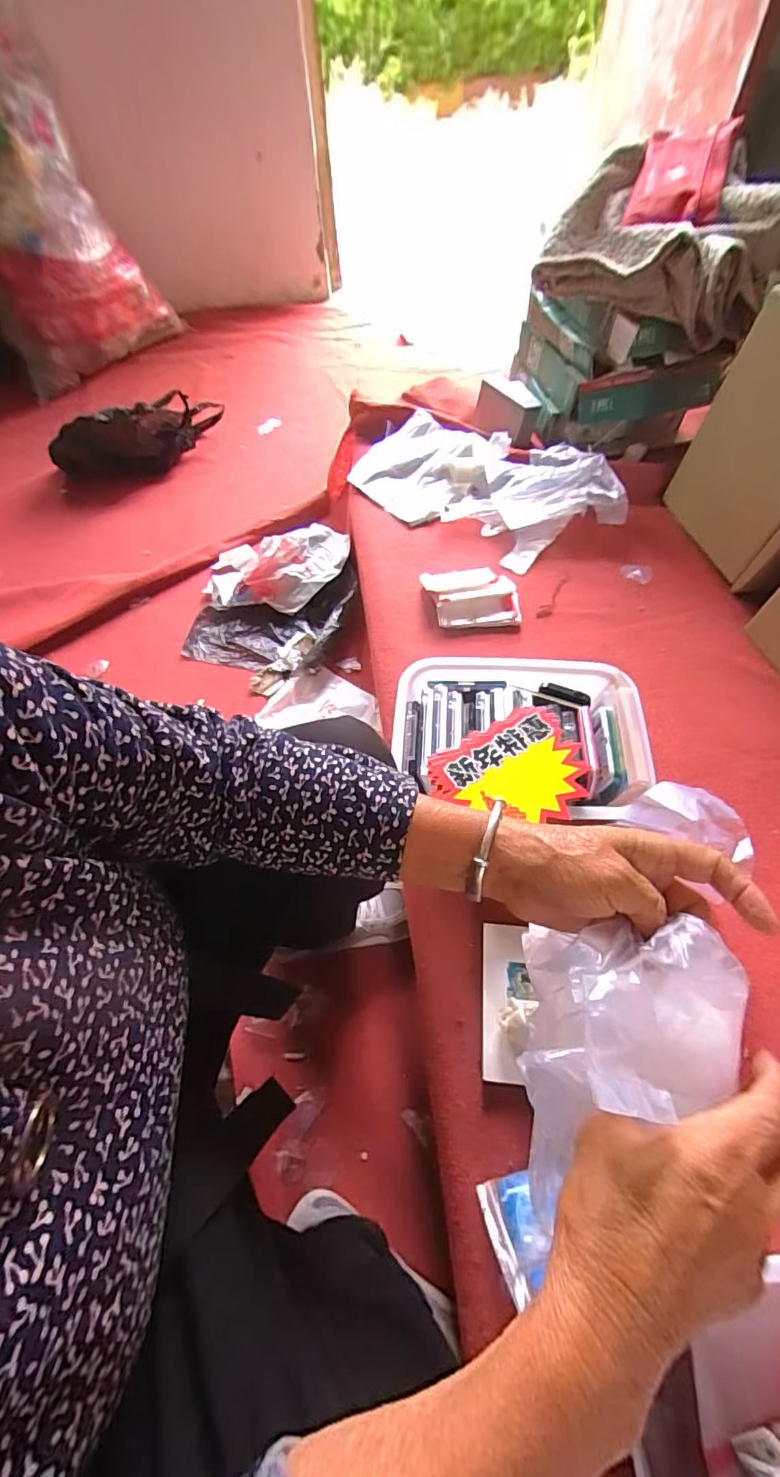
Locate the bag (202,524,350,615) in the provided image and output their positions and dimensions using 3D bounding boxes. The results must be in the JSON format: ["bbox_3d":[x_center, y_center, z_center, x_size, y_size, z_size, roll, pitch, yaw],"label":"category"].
[{"bbox_3d":[-0.239,-0.354,1.079,0.301,0.074,0.192,7,59,7],"label":"bag"}]

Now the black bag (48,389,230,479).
[{"bbox_3d":[-0.614,-0.750,1.306,0.428,0.161,0.093,-29,61,-14],"label":"black bag"}]

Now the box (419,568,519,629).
[{"bbox_3d":[0.126,-0.223,0.823,0.135,0.032,0.114,-7,58,-1],"label":"box"}]

